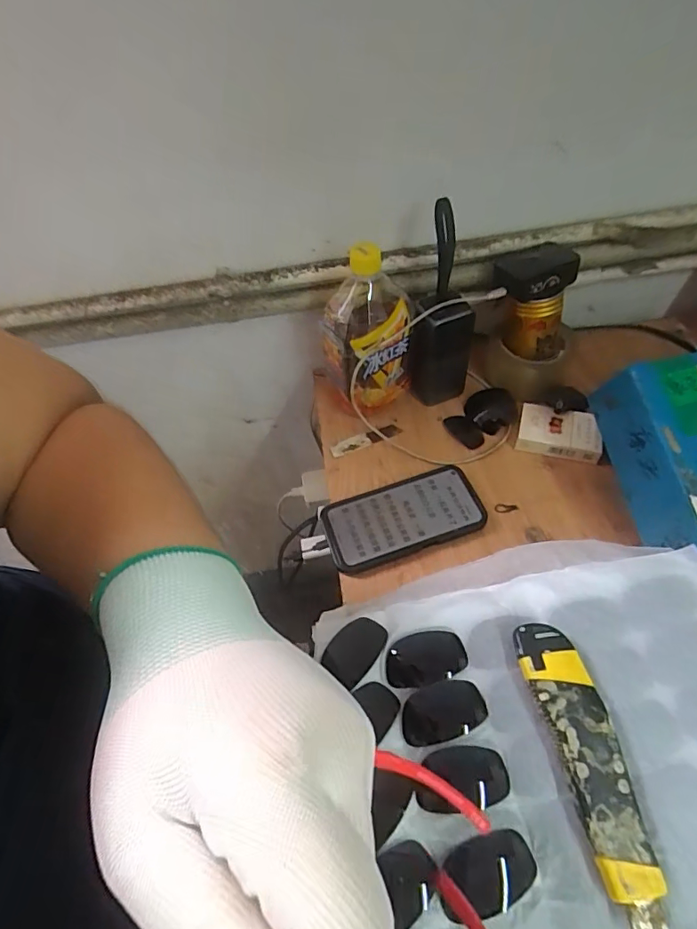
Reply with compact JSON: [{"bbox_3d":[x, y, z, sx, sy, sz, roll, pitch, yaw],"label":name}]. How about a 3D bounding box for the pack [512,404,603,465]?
[{"bbox_3d":[0.239,-0.034,0.565,0.089,0.025,0.057,13,56,13],"label":"pack"}]

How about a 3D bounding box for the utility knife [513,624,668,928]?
[{"bbox_3d":[0.142,0.174,0.292,0.038,0.021,0.155,-13,54,-3],"label":"utility knife"}]

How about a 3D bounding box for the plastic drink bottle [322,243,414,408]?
[{"bbox_3d":[0.019,-0.149,0.543,0.094,0.169,0.094,-1,54,5],"label":"plastic drink bottle"}]

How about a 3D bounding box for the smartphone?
[{"bbox_3d":[0.058,0.055,0.522,0.163,0.012,0.081,-17,54,-8],"label":"smartphone"}]

